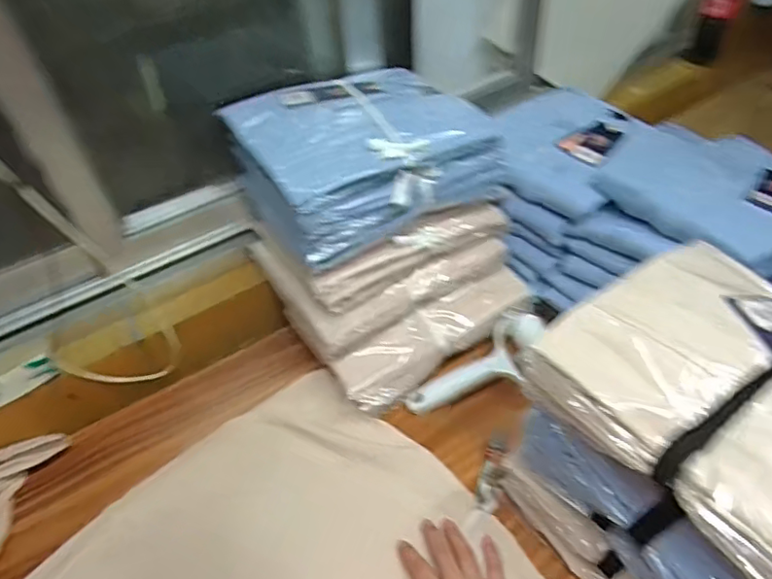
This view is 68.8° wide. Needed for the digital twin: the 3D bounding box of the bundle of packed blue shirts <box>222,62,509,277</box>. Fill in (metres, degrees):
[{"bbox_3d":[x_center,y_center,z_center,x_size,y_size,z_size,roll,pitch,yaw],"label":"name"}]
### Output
[{"bbox_3d":[-0.024,-0.165,0.659,0.260,0.097,0.210,-26,48,-19],"label":"bundle of packed blue shirts"}]

